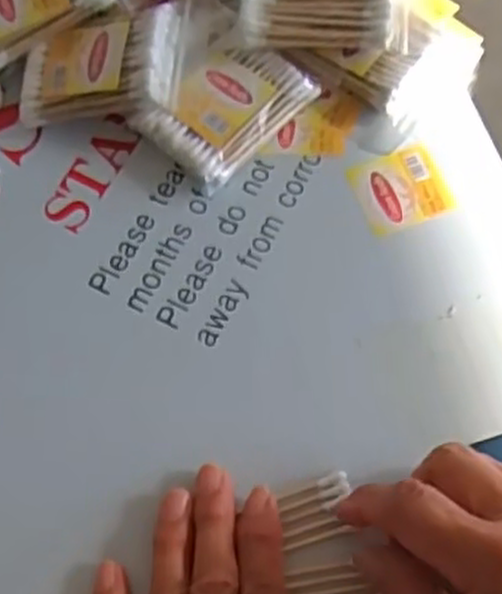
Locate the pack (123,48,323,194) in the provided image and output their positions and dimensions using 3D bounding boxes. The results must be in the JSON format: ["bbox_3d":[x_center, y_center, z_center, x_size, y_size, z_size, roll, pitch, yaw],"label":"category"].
[{"bbox_3d":[-0.010,-0.095,0.394,0.080,0.026,0.053,-42,71,-13],"label":"pack"}]

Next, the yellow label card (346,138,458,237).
[{"bbox_3d":[0.073,-0.054,0.386,0.043,0.004,0.039,-20,68,-5],"label":"yellow label card"}]

